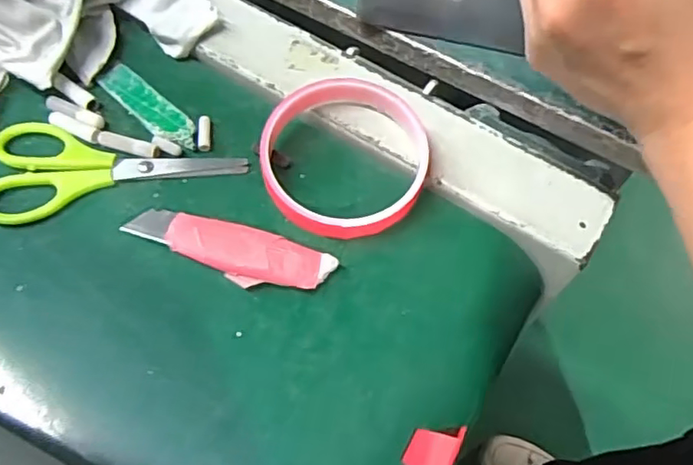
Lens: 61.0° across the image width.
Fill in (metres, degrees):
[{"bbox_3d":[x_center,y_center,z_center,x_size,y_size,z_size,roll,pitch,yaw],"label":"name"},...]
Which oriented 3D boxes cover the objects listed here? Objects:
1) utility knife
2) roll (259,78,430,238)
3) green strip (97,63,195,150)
[{"bbox_3d":[-0.057,0.009,0.284,0.100,0.013,0.025,16,61,6],"label":"utility knife"},{"bbox_3d":[0.000,-0.042,0.305,0.083,0.026,0.096,7,60,0],"label":"roll"},{"bbox_3d":[-0.110,-0.071,0.328,0.076,0.004,0.020,39,65,17],"label":"green strip"}]

